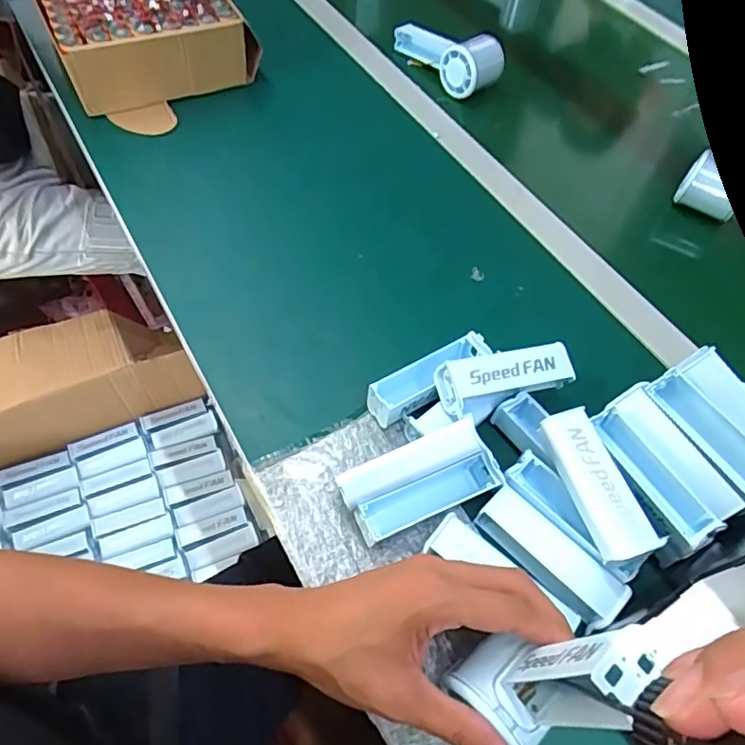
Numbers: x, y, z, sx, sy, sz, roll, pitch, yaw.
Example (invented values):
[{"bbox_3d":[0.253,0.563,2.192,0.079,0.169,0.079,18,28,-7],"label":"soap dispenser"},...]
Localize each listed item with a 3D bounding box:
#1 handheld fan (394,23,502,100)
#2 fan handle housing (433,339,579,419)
[{"bbox_3d":[0.094,-0.404,0.701,0.067,0.067,0.137,-29,64,-21],"label":"handheld fan"},{"bbox_3d":[0.100,0.002,0.412,0.102,0.025,0.031,-11,59,-11],"label":"fan handle housing"}]

